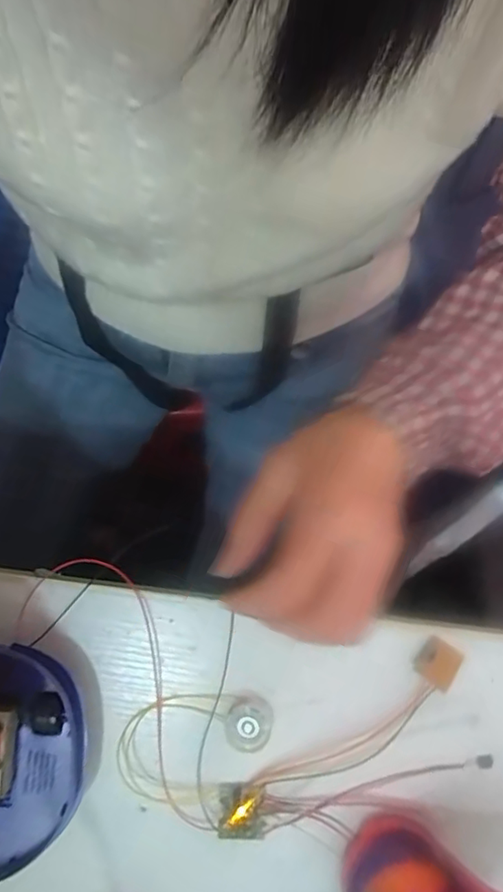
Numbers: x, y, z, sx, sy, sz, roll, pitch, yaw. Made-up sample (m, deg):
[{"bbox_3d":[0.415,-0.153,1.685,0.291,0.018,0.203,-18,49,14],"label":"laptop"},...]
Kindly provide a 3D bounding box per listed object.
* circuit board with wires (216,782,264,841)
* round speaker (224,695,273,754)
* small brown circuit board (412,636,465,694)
[{"bbox_3d":[-0.005,0.201,0.302,0.024,0.004,0.025,0,56,3],"label":"circuit board with wires"},{"bbox_3d":[-0.001,0.158,0.312,0.025,0.005,0.029,27,80,3],"label":"round speaker"},{"bbox_3d":[0.109,0.126,0.320,0.022,0.006,0.024,35,81,5],"label":"small brown circuit board"}]

